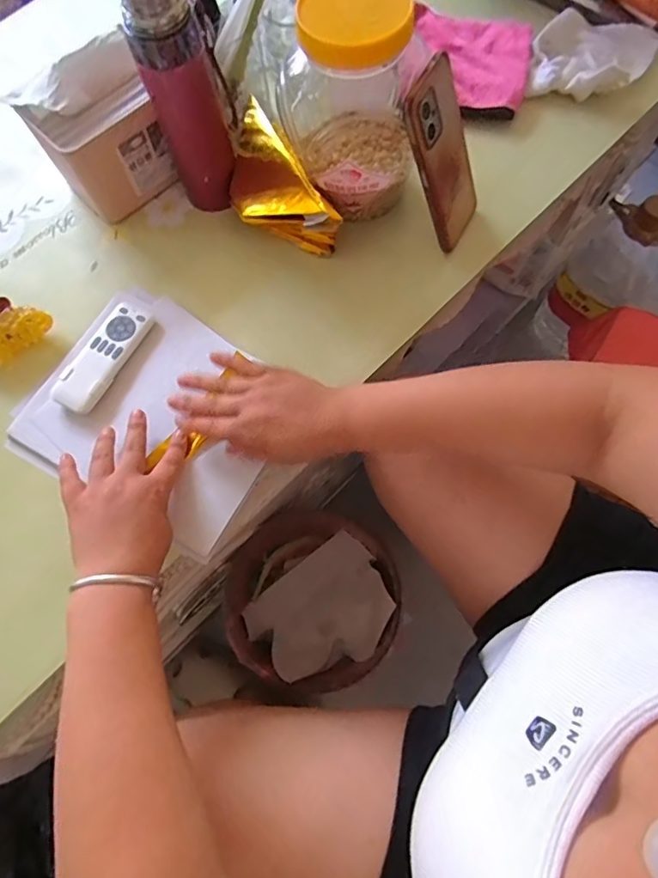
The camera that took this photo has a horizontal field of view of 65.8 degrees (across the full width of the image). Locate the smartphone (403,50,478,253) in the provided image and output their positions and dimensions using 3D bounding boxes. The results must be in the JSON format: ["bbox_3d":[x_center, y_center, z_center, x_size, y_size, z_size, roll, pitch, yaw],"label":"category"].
[{"bbox_3d":[0.111,-0.267,0.490,0.018,0.162,0.065,20,71,34],"label":"smartphone"}]

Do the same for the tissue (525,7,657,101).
[{"bbox_3d":[0.313,-0.456,0.607,0.132,0.033,0.137,24,74,11],"label":"tissue"}]

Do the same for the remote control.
[{"bbox_3d":[-0.230,-0.084,0.521,0.051,0.011,0.123,29,74,12],"label":"remote control"}]

